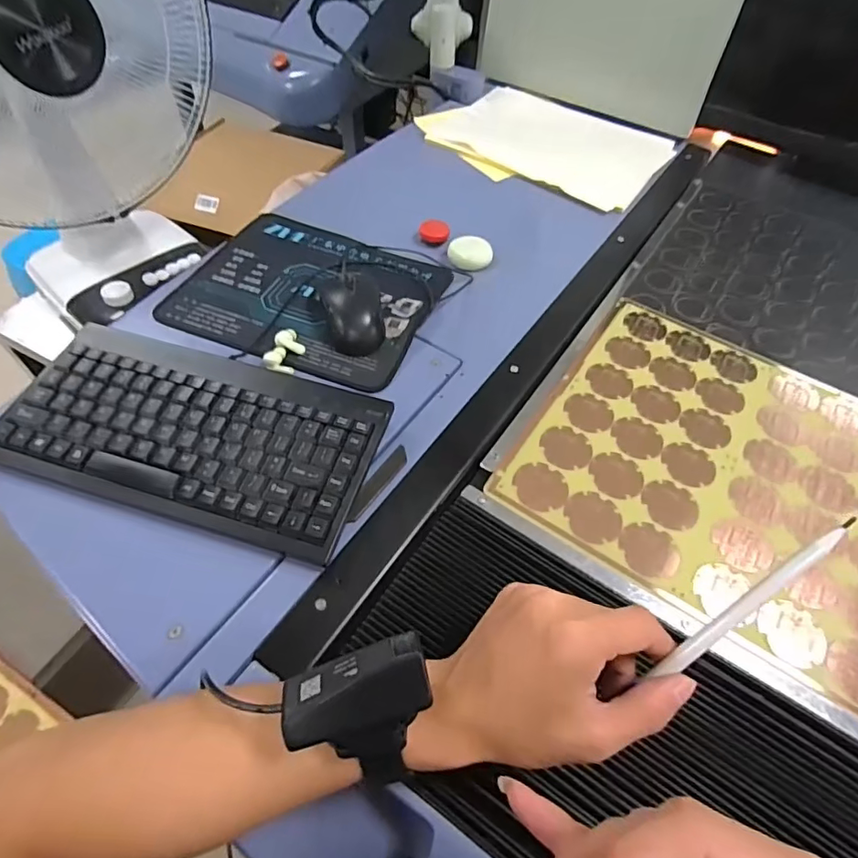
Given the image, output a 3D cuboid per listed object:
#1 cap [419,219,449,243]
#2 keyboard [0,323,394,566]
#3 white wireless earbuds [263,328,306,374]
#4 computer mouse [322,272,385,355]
[{"bbox_3d":[0.007,-0.257,0.673,0.037,0.015,0.037,2,55,-3],"label":"cap"},{"bbox_3d":[-0.190,0.002,0.423,0.290,0.026,0.147,15,55,7],"label":"keyboard"},{"bbox_3d":[-0.136,-0.073,0.492,0.030,0.013,0.049,13,55,5],"label":"white wireless earbuds"},{"bbox_3d":[-0.076,-0.120,0.516,0.056,0.036,0.095,-9,56,-10],"label":"computer mouse"}]

